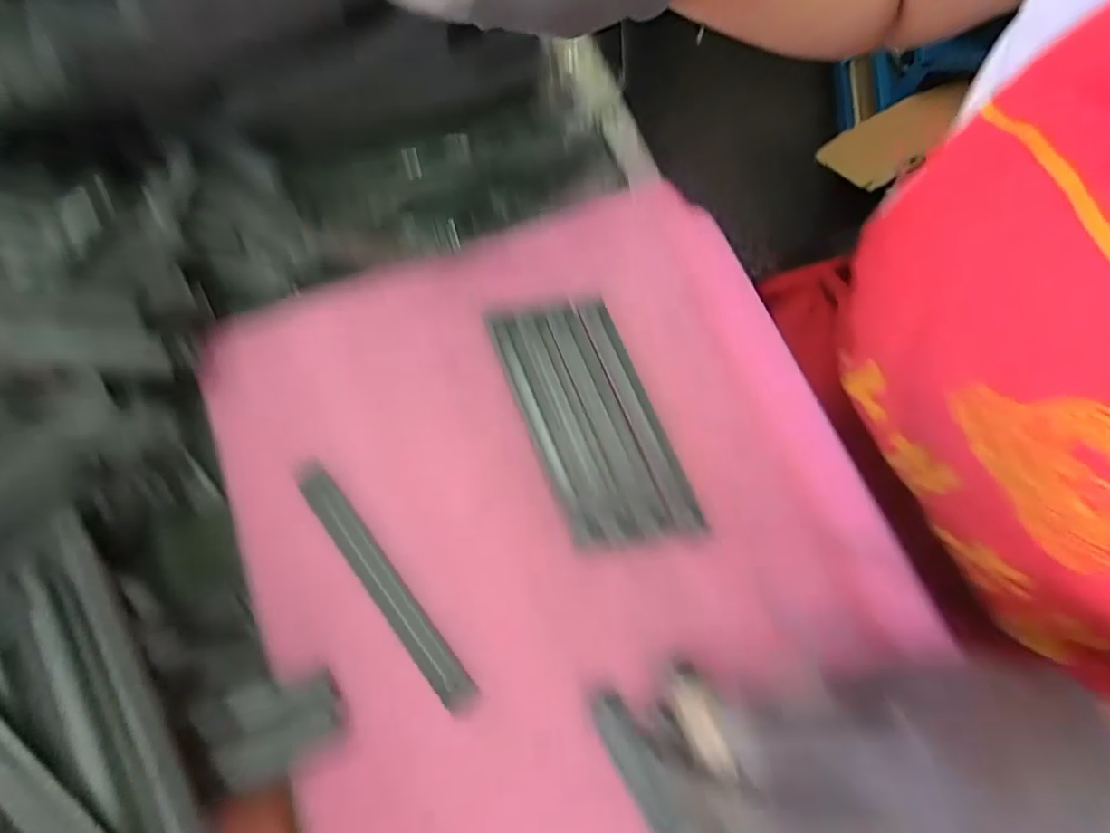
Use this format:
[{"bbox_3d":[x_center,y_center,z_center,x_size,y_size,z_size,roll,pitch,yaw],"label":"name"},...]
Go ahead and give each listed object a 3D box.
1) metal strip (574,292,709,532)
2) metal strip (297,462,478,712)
[{"bbox_3d":[0.048,-0.004,0.308,0.017,0.009,0.141,-21,75,-5],"label":"metal strip"},{"bbox_3d":[-0.090,0.084,0.280,0.014,0.011,0.147,-39,78,-9],"label":"metal strip"}]

